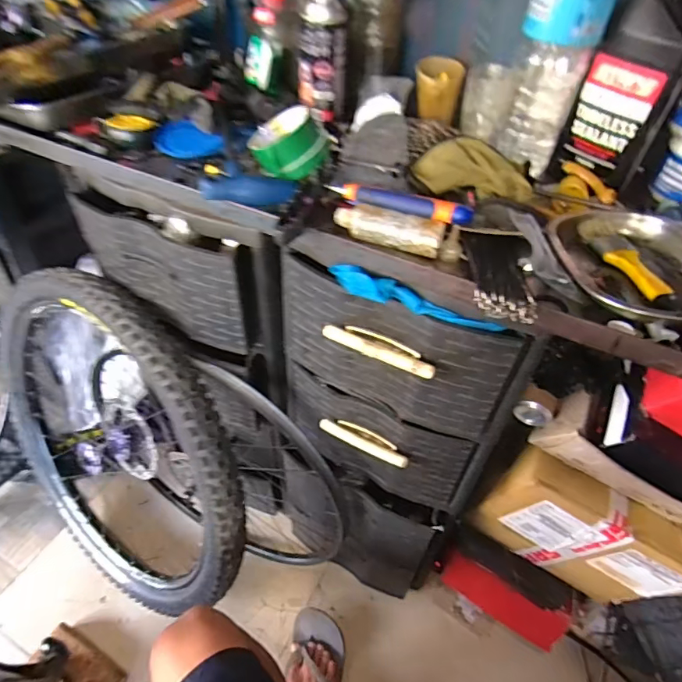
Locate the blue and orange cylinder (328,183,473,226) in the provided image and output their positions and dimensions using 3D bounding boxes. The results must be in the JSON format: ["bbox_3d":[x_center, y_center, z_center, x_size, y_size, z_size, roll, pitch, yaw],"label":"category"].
[{"bbox_3d":[0.063,-0.150,0.507,0.158,0.022,0.022,16,47,11],"label":"blue and orange cylinder"}]

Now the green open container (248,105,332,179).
[{"bbox_3d":[-0.067,-0.239,0.575,0.093,0.051,0.095,-40,40,-2],"label":"green open container"}]

